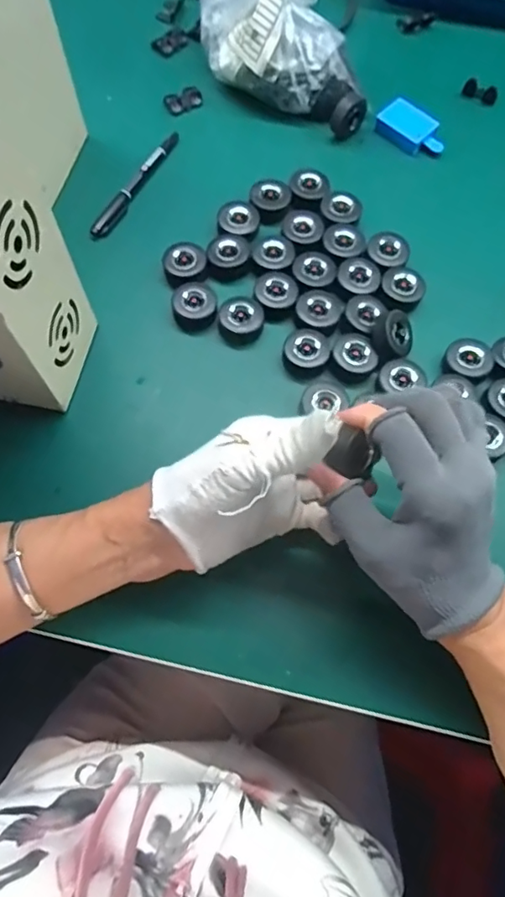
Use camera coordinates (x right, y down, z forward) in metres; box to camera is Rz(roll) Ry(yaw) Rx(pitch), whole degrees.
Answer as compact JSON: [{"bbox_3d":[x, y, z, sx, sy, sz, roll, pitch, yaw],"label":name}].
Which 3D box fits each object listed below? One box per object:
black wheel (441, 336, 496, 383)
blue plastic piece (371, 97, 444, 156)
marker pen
[{"bbox_3d":[0.178,-0.074,0.440,0.037,0.015,0.034,0,71,0],"label":"black wheel"},{"bbox_3d":[0.159,-0.319,0.535,0.069,0.014,0.045,39,75,12],"label":"blue plastic piece"},{"bbox_3d":[-0.109,-0.250,0.501,0.012,0.010,0.141,27,73,8],"label":"marker pen"}]

